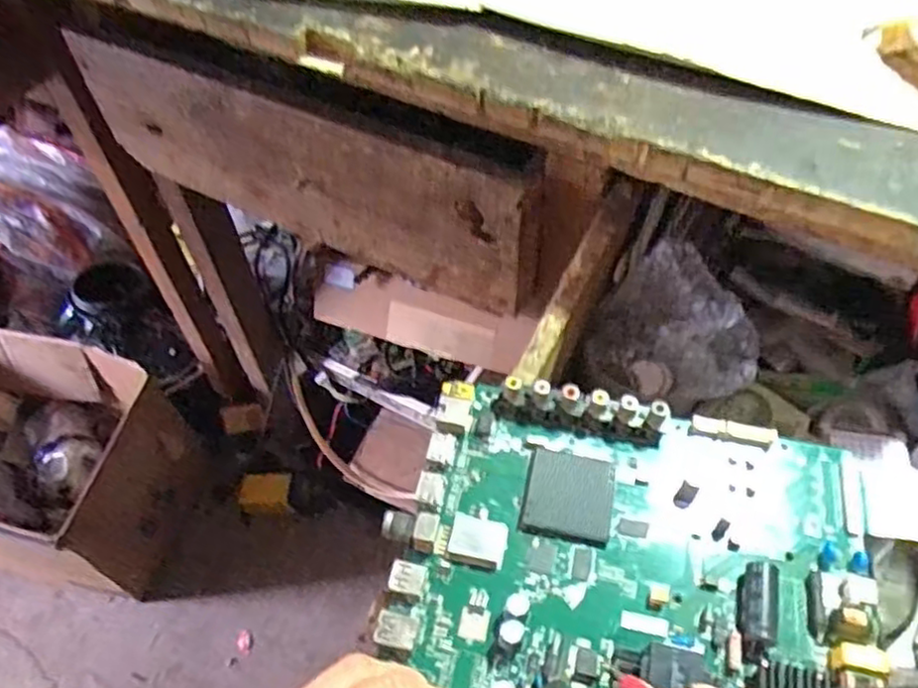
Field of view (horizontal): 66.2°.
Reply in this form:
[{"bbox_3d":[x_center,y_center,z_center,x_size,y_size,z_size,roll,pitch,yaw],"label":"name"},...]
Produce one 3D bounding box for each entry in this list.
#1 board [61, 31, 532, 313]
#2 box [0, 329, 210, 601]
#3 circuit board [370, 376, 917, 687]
[{"bbox_3d":[-0.134,-0.137,0.543,0.408,0.142,0.015,25,59,16],"label":"board"},{"bbox_3d":[-0.584,0.155,1.005,0.384,0.271,0.286,11,56,8],"label":"box"},{"bbox_3d":[0.086,0.099,0.298,0.223,0.018,0.161,11,56,7],"label":"circuit board"}]

